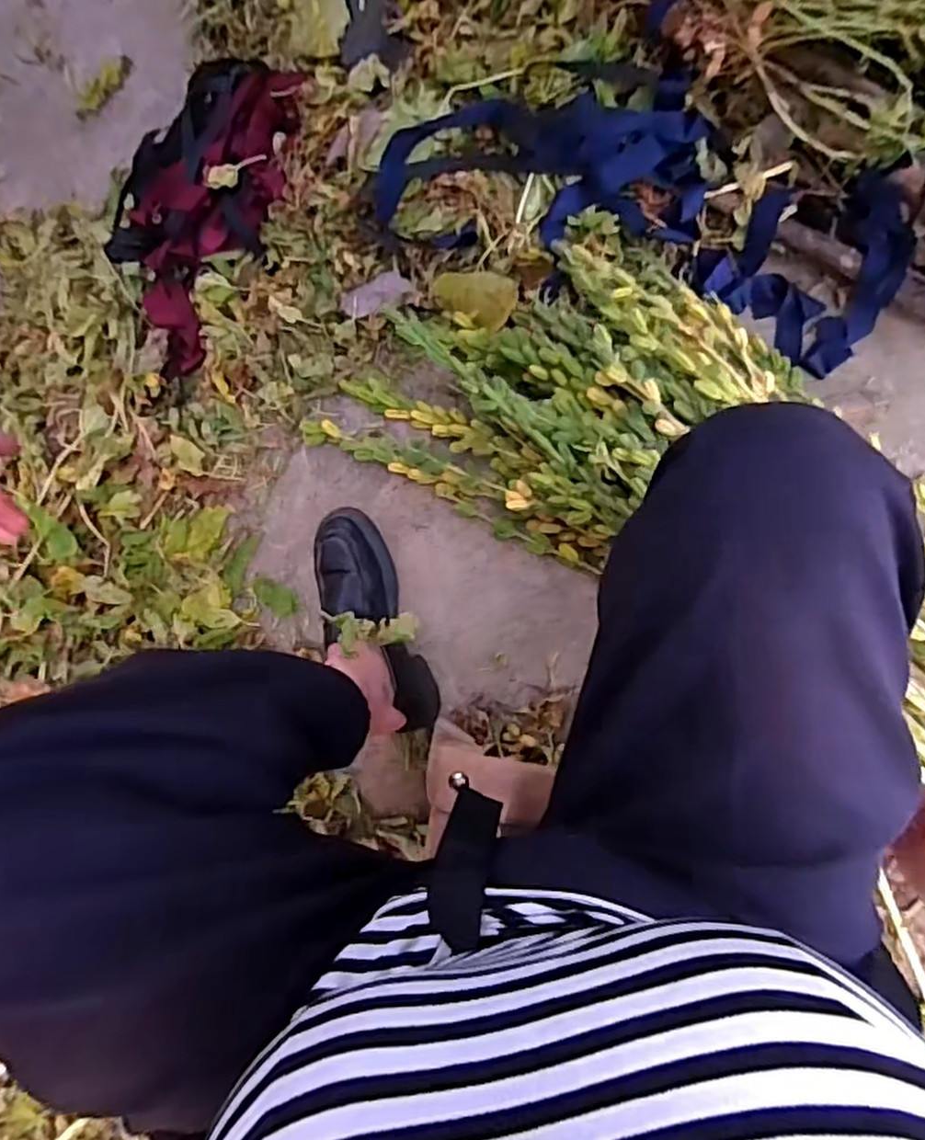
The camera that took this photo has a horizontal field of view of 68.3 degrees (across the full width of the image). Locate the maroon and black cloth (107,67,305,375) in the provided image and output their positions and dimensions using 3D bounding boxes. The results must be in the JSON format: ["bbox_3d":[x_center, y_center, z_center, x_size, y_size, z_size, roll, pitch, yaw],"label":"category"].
[{"bbox_3d":[-0.316,-0.418,0.767,0.221,0.061,0.334,33,92,9],"label":"maroon and black cloth"}]

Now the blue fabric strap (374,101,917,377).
[{"bbox_3d":[0.192,-0.378,0.723,0.548,0.079,0.210,18,89,-4],"label":"blue fabric strap"}]

